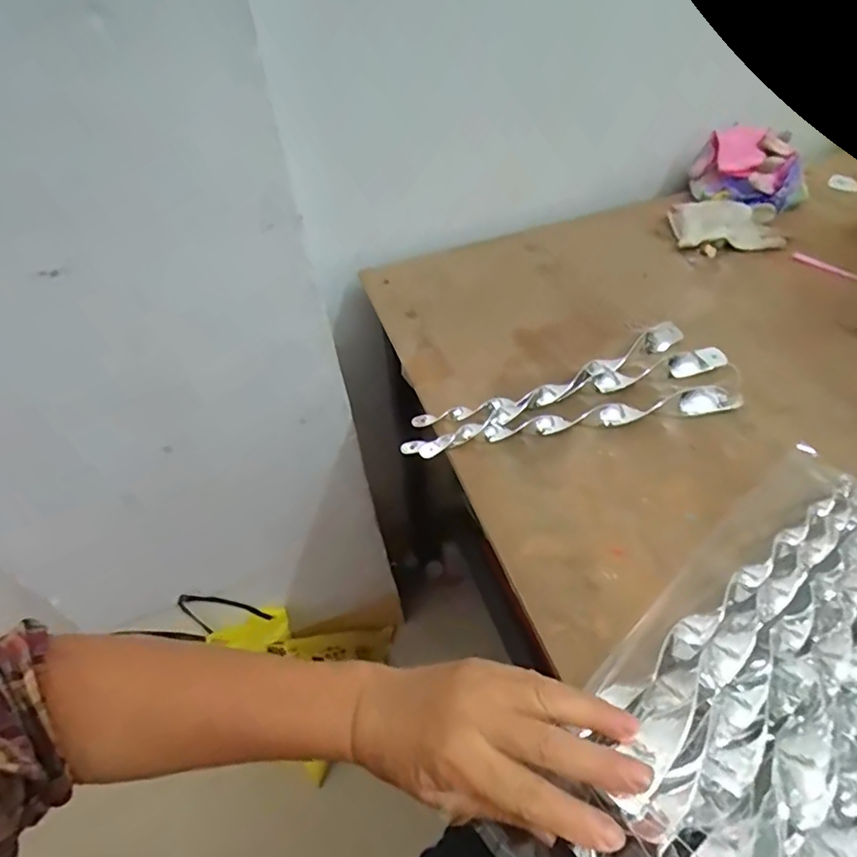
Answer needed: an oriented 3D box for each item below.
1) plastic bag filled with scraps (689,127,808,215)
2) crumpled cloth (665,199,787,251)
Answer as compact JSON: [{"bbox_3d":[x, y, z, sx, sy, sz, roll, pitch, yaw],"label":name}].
[{"bbox_3d":[0.409,-0.327,0.721,0.139,0.073,0.084,19,51,23],"label":"plastic bag filled with scraps"},{"bbox_3d":[0.362,-0.247,0.687,0.120,0.034,0.074,0,46,7],"label":"crumpled cloth"}]

